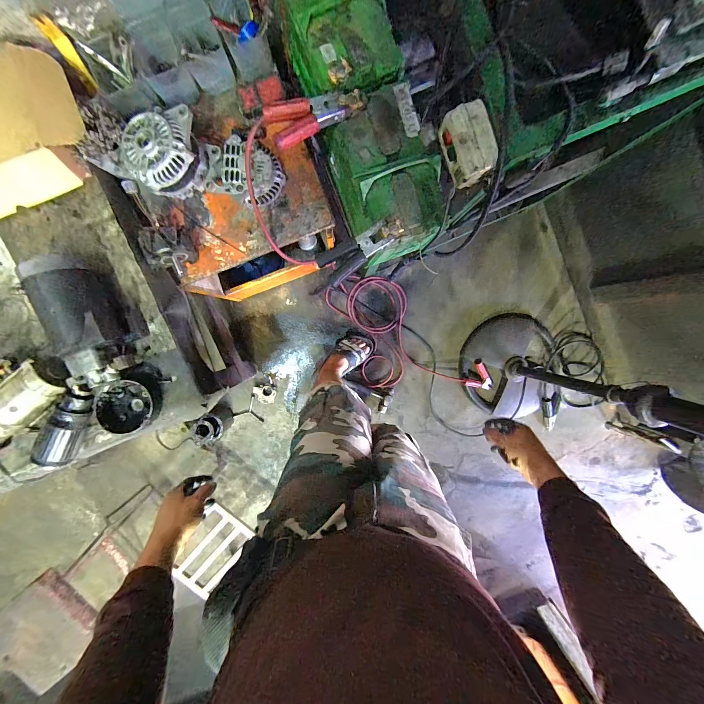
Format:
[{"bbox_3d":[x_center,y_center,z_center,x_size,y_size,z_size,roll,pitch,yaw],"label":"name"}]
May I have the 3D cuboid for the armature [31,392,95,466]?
[{"bbox_3d":[-0.609,0.159,0.644,0.067,0.061,0.168,24,95,-4],"label":"armature"}]

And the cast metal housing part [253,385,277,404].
[{"bbox_3d":[-0.359,0.174,1.228,0.088,0.016,0.073,12,96,-3],"label":"cast metal housing part"}]

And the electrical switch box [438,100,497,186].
[{"bbox_3d":[0.184,-0.324,0.477,0.057,0.056,0.105,-22,96,1],"label":"electrical switch box"}]

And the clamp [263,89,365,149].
[{"bbox_3d":[-0.068,-0.450,0.575,0.186,0.048,0.078,-22,96,1],"label":"clamp"}]

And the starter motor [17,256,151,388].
[{"bbox_3d":[-0.527,-0.060,0.599,0.127,0.117,0.249,-23,96,1],"label":"starter motor"}]

